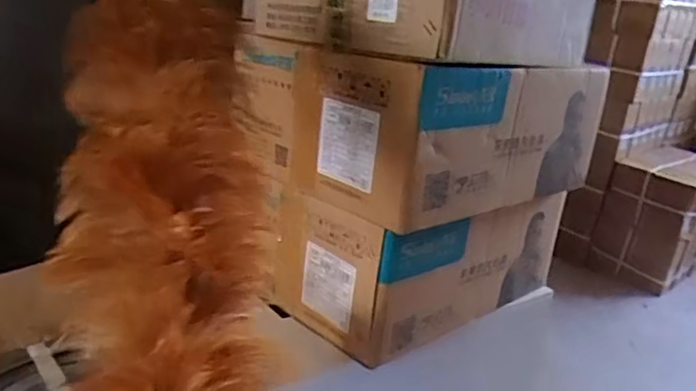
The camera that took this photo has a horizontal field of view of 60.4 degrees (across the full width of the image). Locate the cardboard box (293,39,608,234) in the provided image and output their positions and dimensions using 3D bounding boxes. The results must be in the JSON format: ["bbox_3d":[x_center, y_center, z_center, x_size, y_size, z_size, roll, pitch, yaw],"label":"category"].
[{"bbox_3d":[0.157,-0.109,0.882,0.427,0.191,0.216,-11,26,-39],"label":"cardboard box"}]

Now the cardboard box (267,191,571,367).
[{"bbox_3d":[0.131,0.076,0.964,0.440,0.188,0.240,-11,26,-39],"label":"cardboard box"}]

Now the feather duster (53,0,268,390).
[{"bbox_3d":[-0.121,0.082,0.406,0.141,0.099,0.667,-1,57,-19],"label":"feather duster"}]

